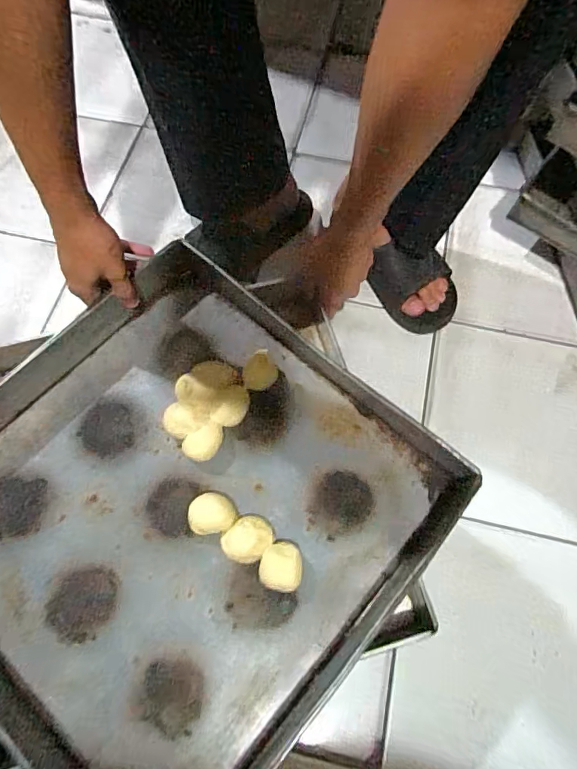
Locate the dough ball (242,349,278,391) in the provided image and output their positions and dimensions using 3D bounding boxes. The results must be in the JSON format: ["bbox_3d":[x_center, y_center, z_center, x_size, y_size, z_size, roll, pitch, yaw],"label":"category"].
[{"bbox_3d":[-0.034,-0.013,0.561,0.041,0.024,0.043,0,69,0],"label":"dough ball"}]

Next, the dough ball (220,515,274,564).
[{"bbox_3d":[-0.042,0.162,0.489,0.042,0.030,0.051,40,74,14],"label":"dough ball"}]

